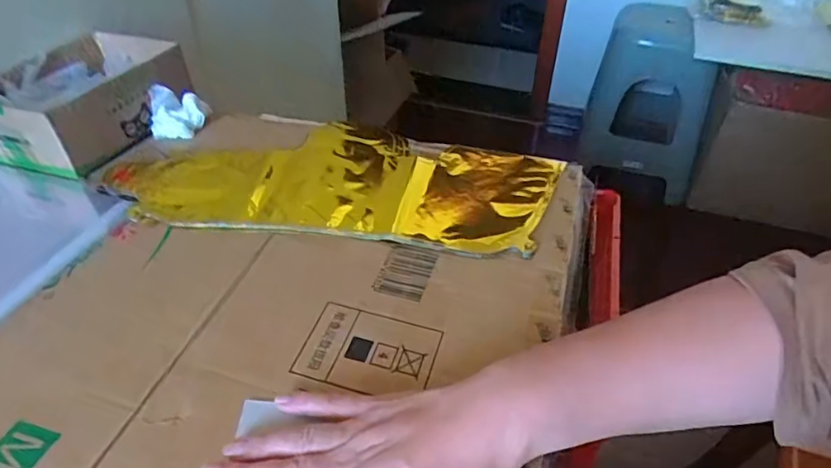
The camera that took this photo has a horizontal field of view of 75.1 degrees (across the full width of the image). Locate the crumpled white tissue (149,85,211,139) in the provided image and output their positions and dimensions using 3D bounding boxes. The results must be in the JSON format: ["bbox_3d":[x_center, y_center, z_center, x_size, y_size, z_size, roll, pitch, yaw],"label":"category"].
[{"bbox_3d":[-0.256,-0.132,0.582,0.054,0.041,0.050,-2,41,-1],"label":"crumpled white tissue"}]

